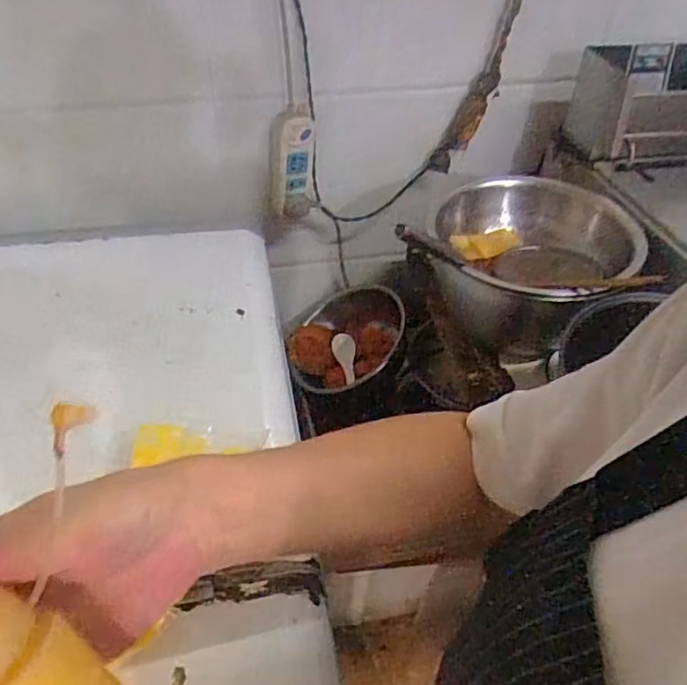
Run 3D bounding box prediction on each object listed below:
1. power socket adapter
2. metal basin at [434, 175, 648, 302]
[{"bbox_3d":[-0.079,-0.275,0.947,0.070,0.160,0.032,-5,43,-10],"label":"power socket adapter"},{"bbox_3d":[0.246,-0.108,0.793,0.238,0.102,0.262,4,43,-1],"label":"metal basin"}]

